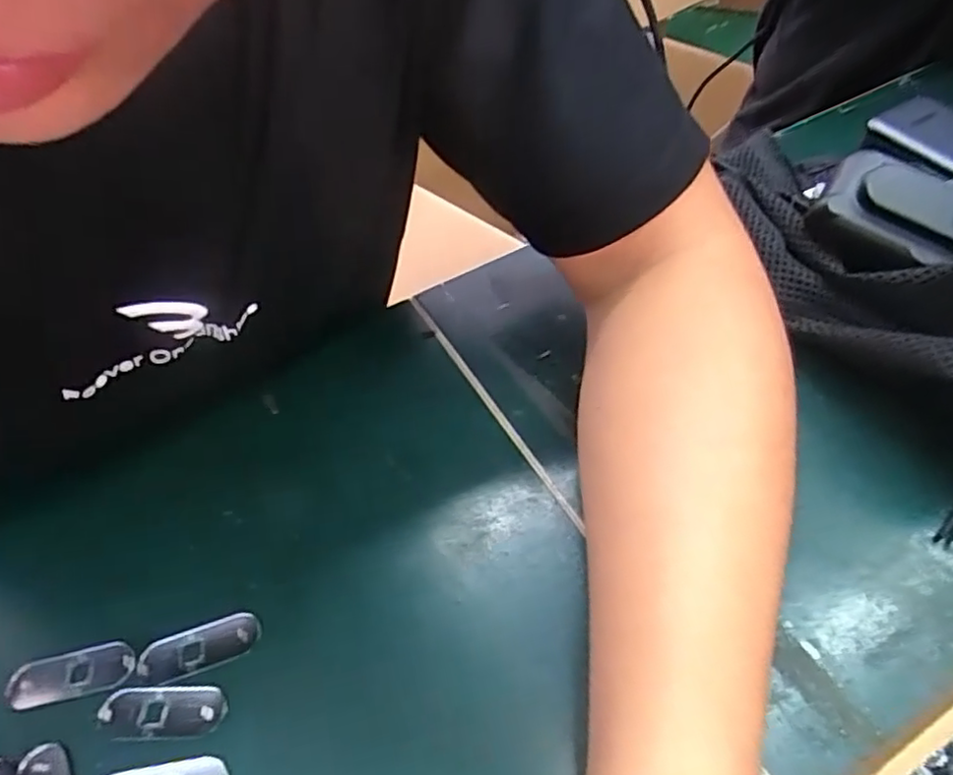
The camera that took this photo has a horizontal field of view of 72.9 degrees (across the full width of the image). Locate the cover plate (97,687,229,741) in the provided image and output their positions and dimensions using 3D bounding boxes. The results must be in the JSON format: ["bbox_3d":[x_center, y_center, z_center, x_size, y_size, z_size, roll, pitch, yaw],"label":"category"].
[{"bbox_3d":[-0.127,0.131,0.260,0.051,0.004,0.019,-4,52,1],"label":"cover plate"}]

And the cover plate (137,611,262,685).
[{"bbox_3d":[-0.118,0.111,0.275,0.050,0.004,0.019,-17,53,-10],"label":"cover plate"}]

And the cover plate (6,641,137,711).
[{"bbox_3d":[-0.170,0.120,0.271,0.050,0.004,0.020,-13,53,-6],"label":"cover plate"}]

